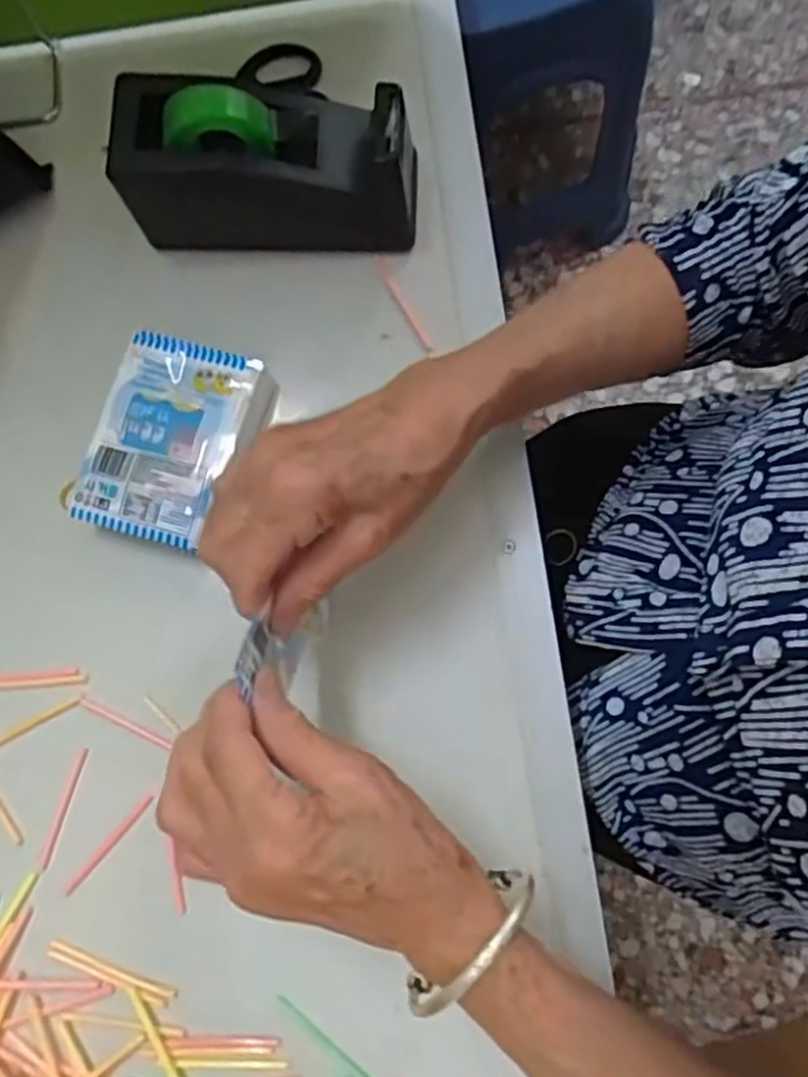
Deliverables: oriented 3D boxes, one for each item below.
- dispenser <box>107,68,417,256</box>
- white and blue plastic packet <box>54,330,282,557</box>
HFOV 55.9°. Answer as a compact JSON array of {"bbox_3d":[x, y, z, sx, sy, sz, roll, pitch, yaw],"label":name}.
[{"bbox_3d":[-0.069,-0.195,0.394,0.151,0.084,0.060,5,81,3],"label":"dispenser"},{"bbox_3d":[-0.123,-0.049,0.410,0.080,0.043,0.106,17,82,5],"label":"white and blue plastic packet"}]

